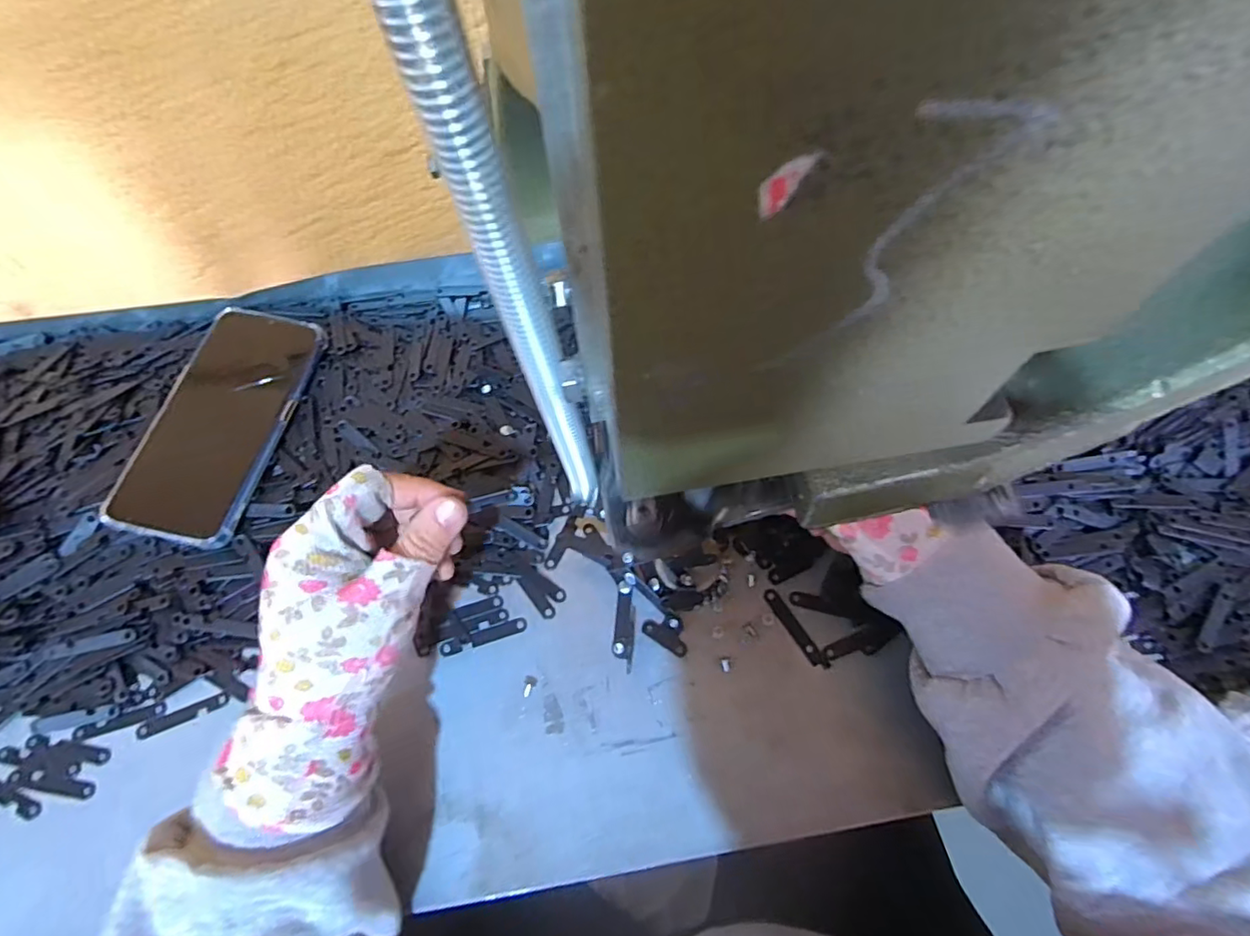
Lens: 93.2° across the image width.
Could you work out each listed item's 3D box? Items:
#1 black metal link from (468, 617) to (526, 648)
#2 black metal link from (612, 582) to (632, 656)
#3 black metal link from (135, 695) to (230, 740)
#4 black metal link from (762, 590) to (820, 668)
[{"bbox_3d":[-0.077,0.099,0.357,0.034,0.004,0.009,-17,67,-6],"label":"black metal link"},{"bbox_3d":[-0.002,0.090,0.356,0.008,0.004,0.043,5,67,4],"label":"black metal link"},{"bbox_3d":[-0.260,0.145,0.346,0.051,0.004,0.008,-22,68,-8],"label":"black metal link"},{"bbox_3d":[0.100,0.094,0.353,0.008,0.004,0.049,-28,69,-10],"label":"black metal link"}]

